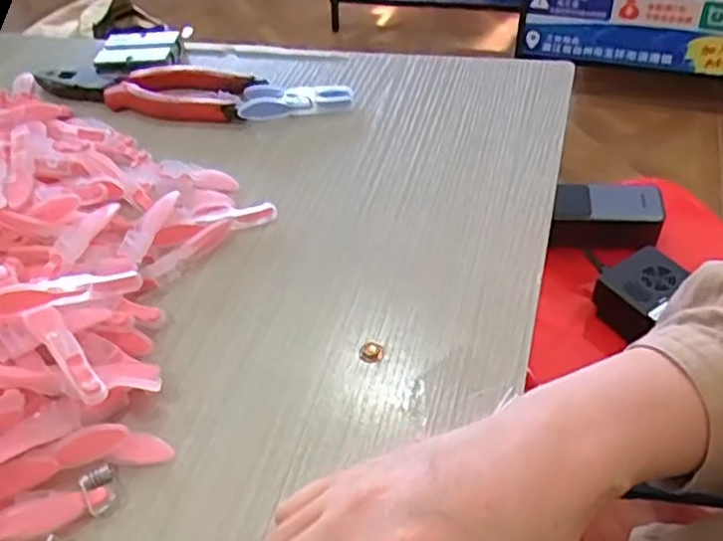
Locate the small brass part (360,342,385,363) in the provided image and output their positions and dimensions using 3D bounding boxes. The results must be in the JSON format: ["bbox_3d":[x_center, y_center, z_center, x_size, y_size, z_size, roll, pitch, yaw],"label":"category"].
[{"bbox_3d":[0.005,0.039,0.328,0.012,0.004,0.011,-3,48,4],"label":"small brass part"}]

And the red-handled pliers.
[{"bbox_3d":[-0.164,-0.138,0.506,0.182,0.014,0.047,10,50,16],"label":"red-handled pliers"}]

